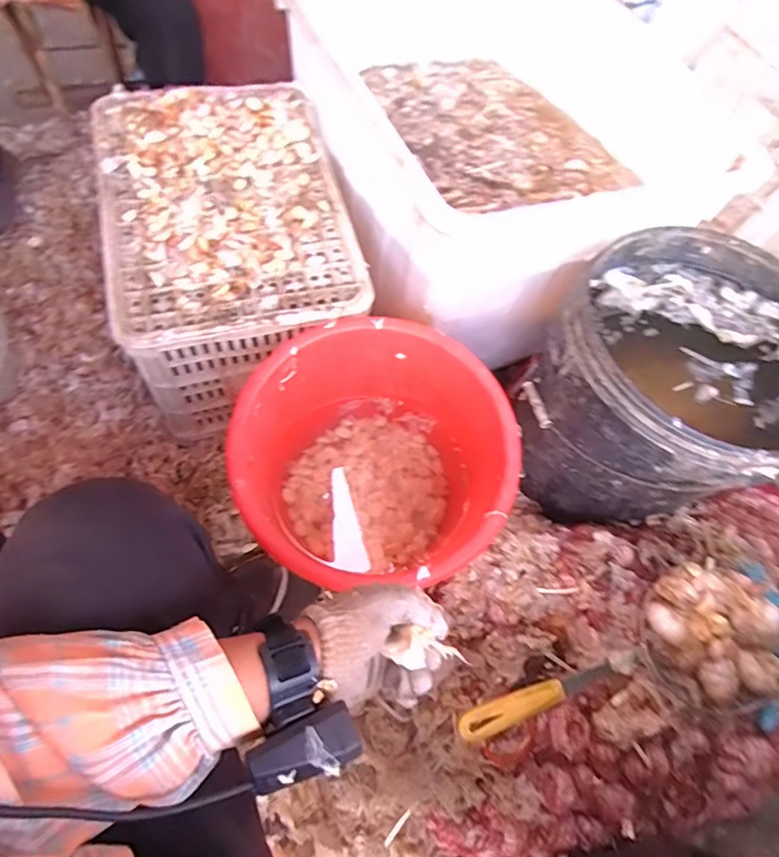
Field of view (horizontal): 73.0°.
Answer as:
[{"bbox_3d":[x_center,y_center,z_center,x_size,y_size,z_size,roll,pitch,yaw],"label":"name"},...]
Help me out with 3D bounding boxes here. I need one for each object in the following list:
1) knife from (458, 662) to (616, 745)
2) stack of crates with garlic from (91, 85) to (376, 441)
[{"bbox_3d":[0.172,0.293,0.580,0.214,0.029,0.030,-6,56,-27],"label":"knife"},{"bbox_3d":[-0.257,-0.288,0.866,0.336,0.288,0.465,-13,58,-13],"label":"stack of crates with garlic"}]

